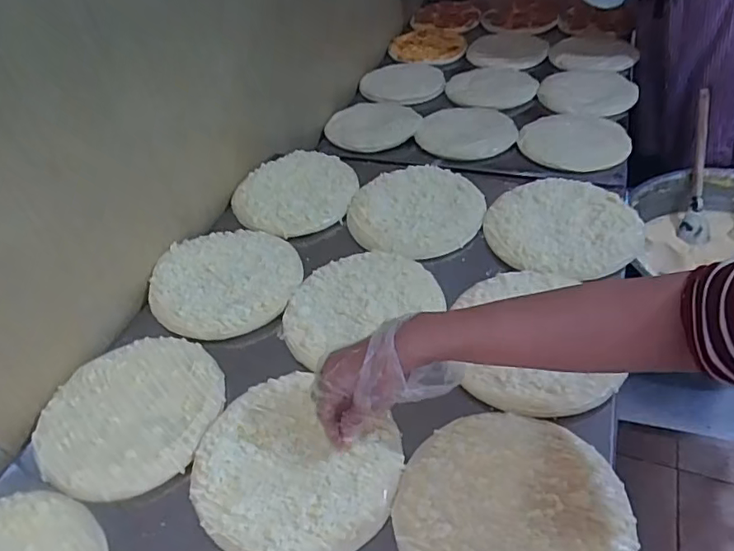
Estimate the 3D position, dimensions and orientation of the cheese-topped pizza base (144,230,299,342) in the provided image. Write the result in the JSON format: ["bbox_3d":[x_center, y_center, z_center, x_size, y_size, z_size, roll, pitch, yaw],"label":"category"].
[{"bbox_3d":[-0.196,0.003,0.758,0.201,0.025,0.192,-4,43,4],"label":"cheese-topped pizza base"}]

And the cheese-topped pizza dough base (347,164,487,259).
[{"bbox_3d":[0.071,-0.104,0.818,0.192,0.013,0.193,-4,43,4],"label":"cheese-topped pizza dough base"}]

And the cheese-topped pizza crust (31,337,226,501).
[{"bbox_3d":[-0.262,0.148,0.614,0.186,0.016,0.194,-4,43,4],"label":"cheese-topped pizza crust"}]

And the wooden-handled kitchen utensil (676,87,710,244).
[{"bbox_3d":[0.583,-0.188,0.970,0.050,0.262,0.030,-3,17,5],"label":"wooden-handled kitchen utensil"}]

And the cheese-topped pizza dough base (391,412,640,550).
[{"bbox_3d":[0.125,0.208,0.481,0.197,0.013,0.193,7,45,15],"label":"cheese-topped pizza dough base"}]

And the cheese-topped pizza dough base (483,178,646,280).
[{"bbox_3d":[0.267,-0.067,0.748,0.185,0.030,0.181,-4,43,4],"label":"cheese-topped pizza dough base"}]

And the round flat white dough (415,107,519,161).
[{"bbox_3d":[0.204,-0.297,1.112,0.190,0.035,0.188,-4,43,4],"label":"round flat white dough"}]

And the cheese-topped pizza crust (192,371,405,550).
[{"bbox_3d":[-0.072,0.190,0.546,0.199,0.015,0.177,14,47,21],"label":"cheese-topped pizza crust"}]

